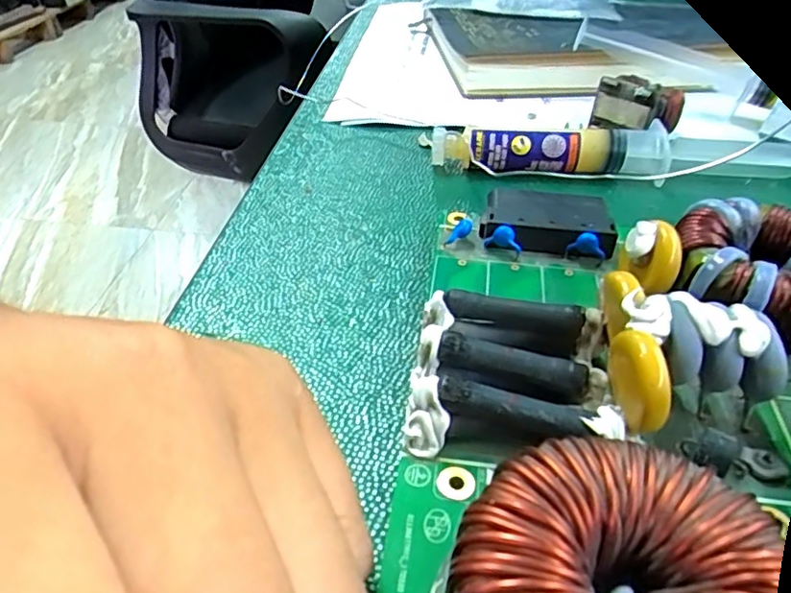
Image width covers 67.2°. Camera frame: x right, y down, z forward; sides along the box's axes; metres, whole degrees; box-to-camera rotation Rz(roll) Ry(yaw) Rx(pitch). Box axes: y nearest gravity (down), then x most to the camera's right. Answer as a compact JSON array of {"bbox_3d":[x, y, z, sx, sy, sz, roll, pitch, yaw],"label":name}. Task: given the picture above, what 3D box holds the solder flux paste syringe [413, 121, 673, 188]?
[{"bbox_3d":[0.060,-0.059,0.239,0.097,0.019,0.024,5,39,6],"label":"solder flux paste syringe"}]

